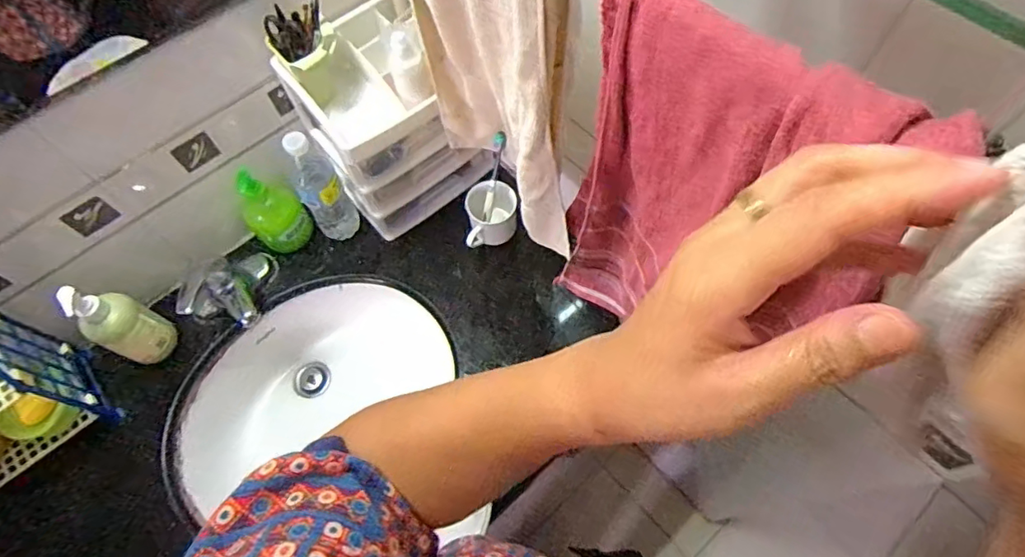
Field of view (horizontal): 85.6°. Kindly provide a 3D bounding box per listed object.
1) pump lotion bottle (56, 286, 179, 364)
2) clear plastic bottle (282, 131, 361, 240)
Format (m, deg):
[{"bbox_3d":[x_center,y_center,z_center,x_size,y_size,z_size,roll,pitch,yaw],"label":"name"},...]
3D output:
[{"bbox_3d":[-0.541,0.064,0.767,0.048,0.172,0.073,20,66,13],"label":"pump lotion bottle"},{"bbox_3d":[-0.291,-0.139,0.830,0.065,0.210,0.064,-33,66,-13],"label":"clear plastic bottle"}]

